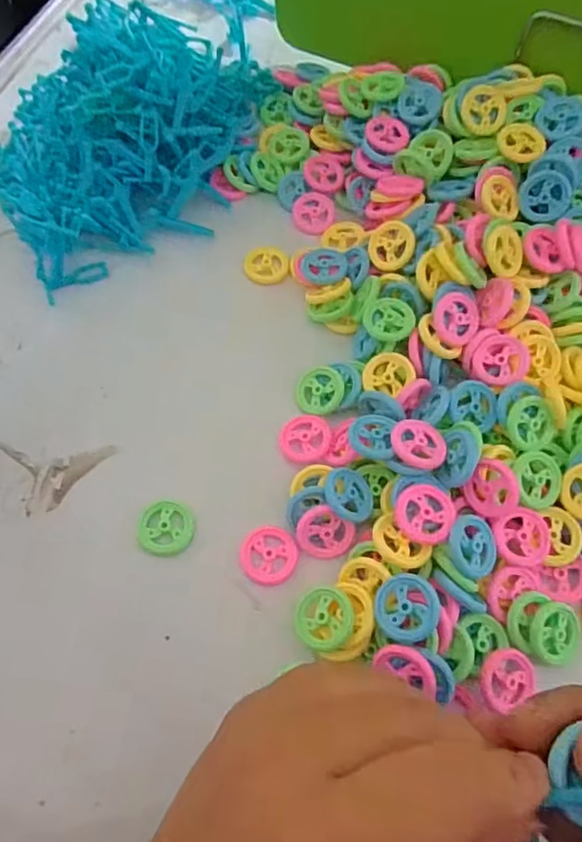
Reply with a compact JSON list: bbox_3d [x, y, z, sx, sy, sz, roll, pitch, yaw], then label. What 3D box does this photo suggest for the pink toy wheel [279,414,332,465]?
[{"bbox_3d":[0.008,0.010,0.321,0.028,0.004,0.029,1,64,-1],"label":"pink toy wheel"}]

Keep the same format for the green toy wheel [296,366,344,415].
[{"bbox_3d":[0.017,-0.019,0.331,0.027,0.007,0.027,1,64,-1],"label":"green toy wheel"}]

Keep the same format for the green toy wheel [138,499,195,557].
[{"bbox_3d":[-0.066,0.057,0.302,0.027,0.011,0.029,1,64,-1],"label":"green toy wheel"}]

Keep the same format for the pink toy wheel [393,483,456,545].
[{"bbox_3d":[0.066,0.045,0.279,0.028,0.004,0.029,1,64,-1],"label":"pink toy wheel"}]

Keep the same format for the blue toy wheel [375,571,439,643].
[{"bbox_3d":[0.053,0.086,0.261,0.029,0.004,0.029,-7,73,24],"label":"blue toy wheel"}]

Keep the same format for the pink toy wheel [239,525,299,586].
[{"bbox_3d":[-0.011,0.070,0.298,0.030,0.008,0.031,1,64,-1],"label":"pink toy wheel"}]

